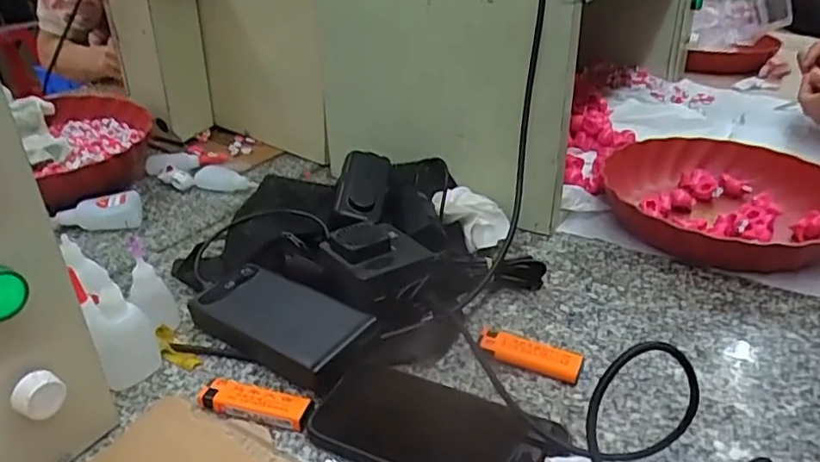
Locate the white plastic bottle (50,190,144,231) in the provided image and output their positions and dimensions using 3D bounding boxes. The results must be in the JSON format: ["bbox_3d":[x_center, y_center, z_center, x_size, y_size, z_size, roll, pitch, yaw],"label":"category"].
[{"bbox_3d":[-0.343,-0.021,0.672,0.090,0.028,0.037,-5,30,-10],"label":"white plastic bottle"}]

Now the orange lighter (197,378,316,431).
[{"bbox_3d":[-0.110,0.122,0.435,0.082,0.011,0.025,9,31,15],"label":"orange lighter"}]

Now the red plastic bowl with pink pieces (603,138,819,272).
[{"bbox_3d":[0.335,-0.032,0.656,0.230,0.053,0.240,7,31,11],"label":"red plastic bowl with pink pieces"}]

